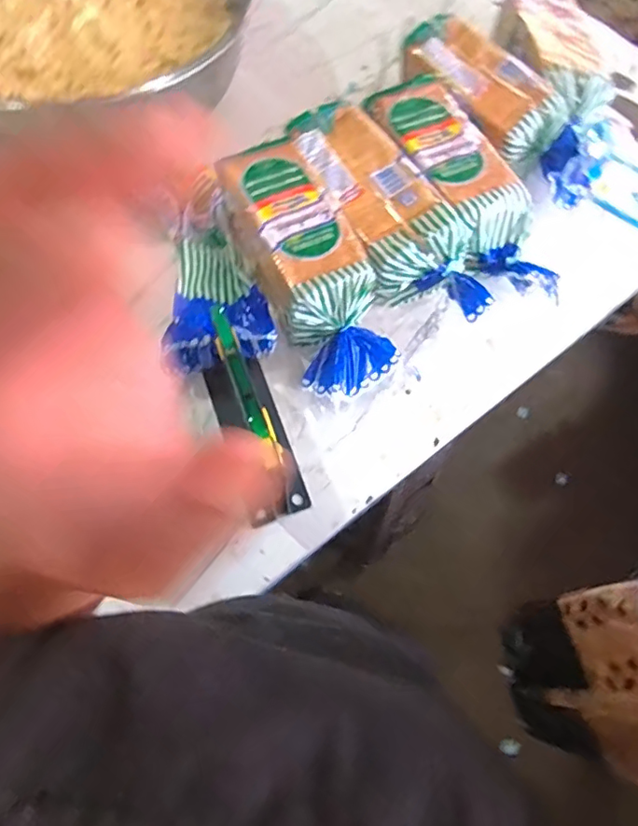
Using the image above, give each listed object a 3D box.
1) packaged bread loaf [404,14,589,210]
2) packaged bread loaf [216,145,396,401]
[{"bbox_3d":[0.270,-0.441,0.837,0.121,0.123,0.346,-35,71,-15],"label":"packaged bread loaf"},{"bbox_3d":[-0.017,-0.196,0.706,0.123,0.102,0.353,-23,80,-11],"label":"packaged bread loaf"}]

